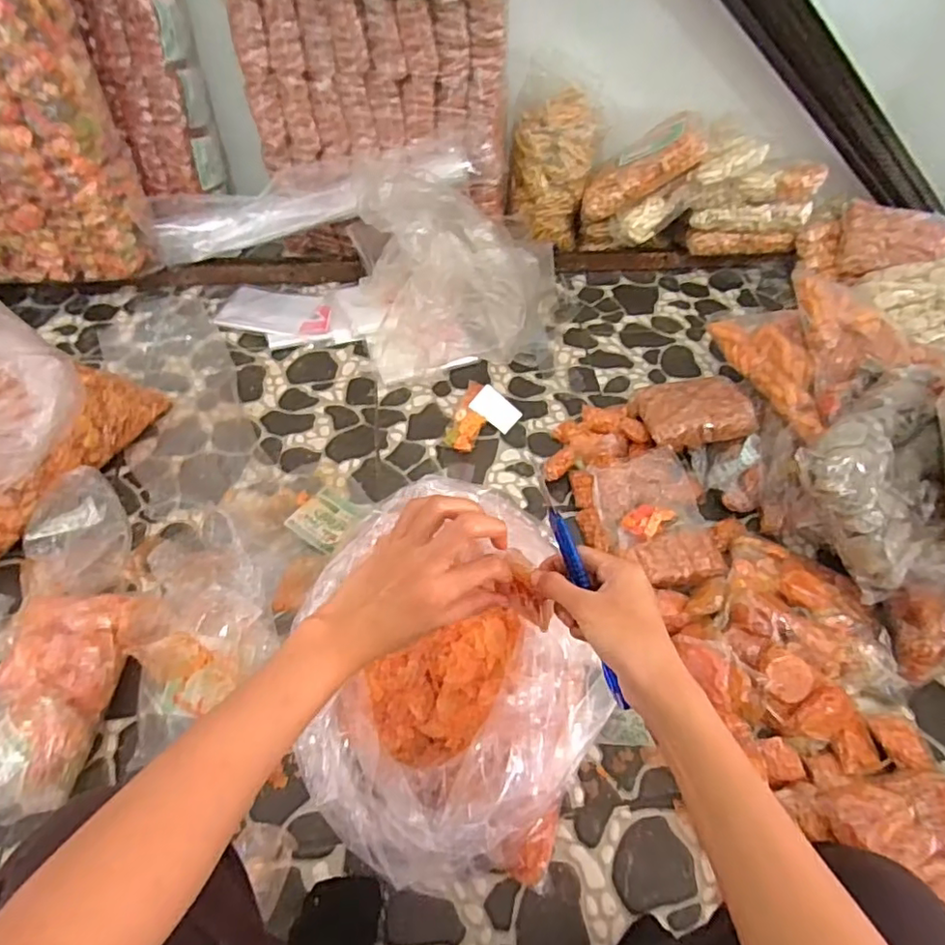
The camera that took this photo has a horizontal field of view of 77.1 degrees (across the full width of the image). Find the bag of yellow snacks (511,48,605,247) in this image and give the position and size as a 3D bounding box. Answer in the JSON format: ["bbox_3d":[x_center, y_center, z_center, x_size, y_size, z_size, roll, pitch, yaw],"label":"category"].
[{"bbox_3d":[0.151,-0.604,1.154,0.165,0.285,0.121,14,54,9],"label":"bag of yellow snacks"}]

